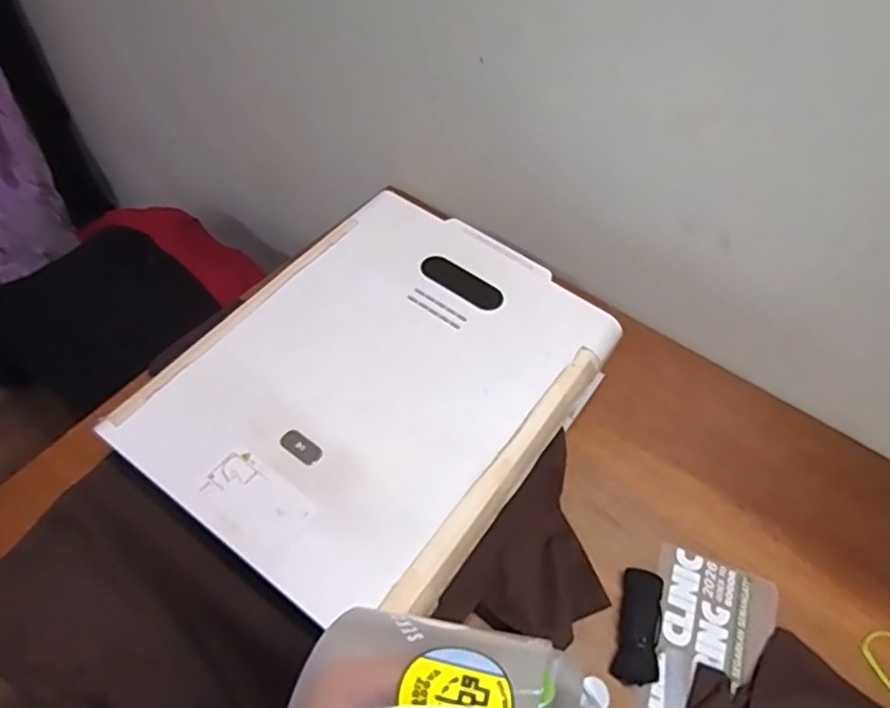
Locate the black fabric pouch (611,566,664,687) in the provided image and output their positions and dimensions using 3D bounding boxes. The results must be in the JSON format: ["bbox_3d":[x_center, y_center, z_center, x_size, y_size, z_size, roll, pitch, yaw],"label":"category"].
[{"bbox_3d":[0.234,0.325,0.735,0.048,0.033,0.128,15,55,7],"label":"black fabric pouch"}]

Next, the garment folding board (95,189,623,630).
[{"bbox_3d":[-0.071,0.021,0.734,0.405,0.032,0.514,33,59,18],"label":"garment folding board"}]

